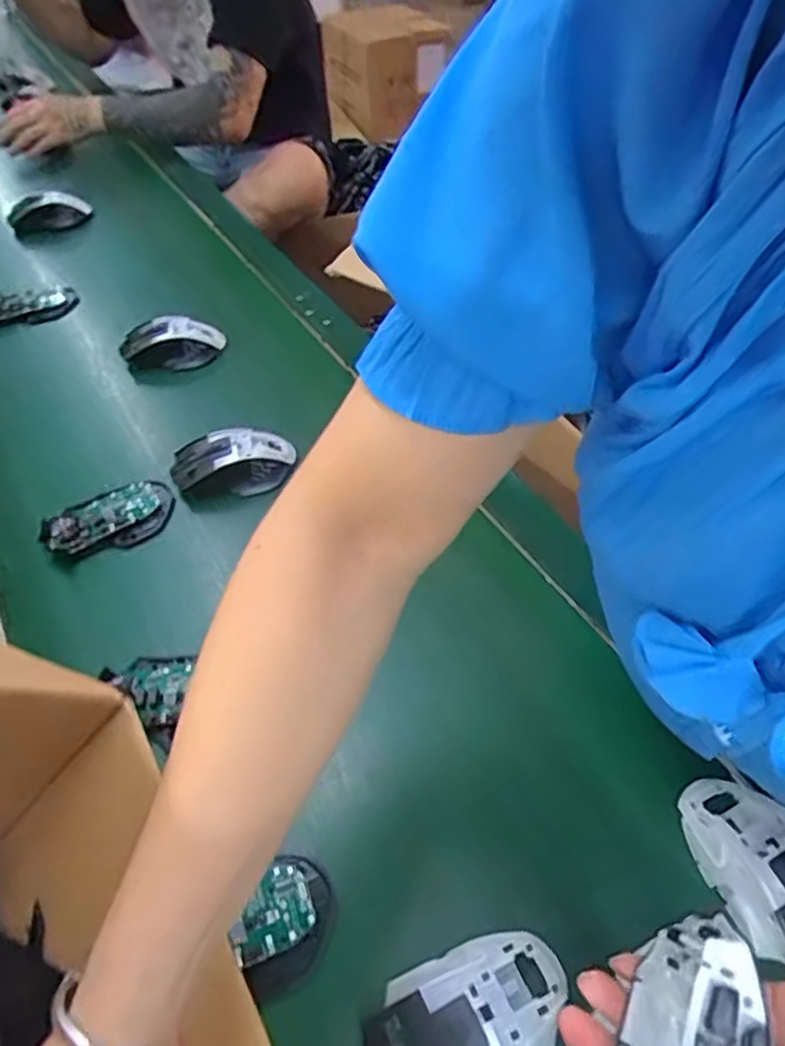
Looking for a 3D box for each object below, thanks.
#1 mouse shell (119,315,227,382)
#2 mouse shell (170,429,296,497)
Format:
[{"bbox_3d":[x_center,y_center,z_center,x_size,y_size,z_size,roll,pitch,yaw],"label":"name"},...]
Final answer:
[{"bbox_3d":[-0.261,-0.209,0.811,0.115,0.066,0.050,-17,50,-12],"label":"mouse shell"},{"bbox_3d":[-0.155,-0.060,0.653,0.115,0.031,0.064,-12,49,-8],"label":"mouse shell"}]

